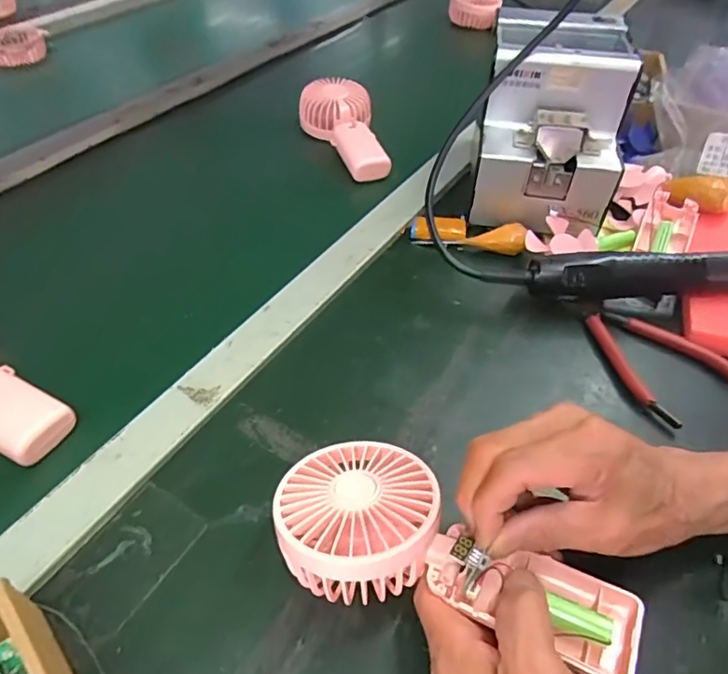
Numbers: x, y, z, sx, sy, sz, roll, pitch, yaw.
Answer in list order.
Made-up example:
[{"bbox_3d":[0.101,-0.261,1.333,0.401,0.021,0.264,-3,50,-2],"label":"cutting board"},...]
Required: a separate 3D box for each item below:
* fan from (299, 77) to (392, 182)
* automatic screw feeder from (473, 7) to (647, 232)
[{"bbox_3d":[-0.025,-0.246,0.642,0.084,0.051,0.153,-8,48,-10],"label":"fan"},{"bbox_3d":[0.176,-0.206,0.523,0.121,0.146,0.152,8,47,5],"label":"automatic screw feeder"}]

